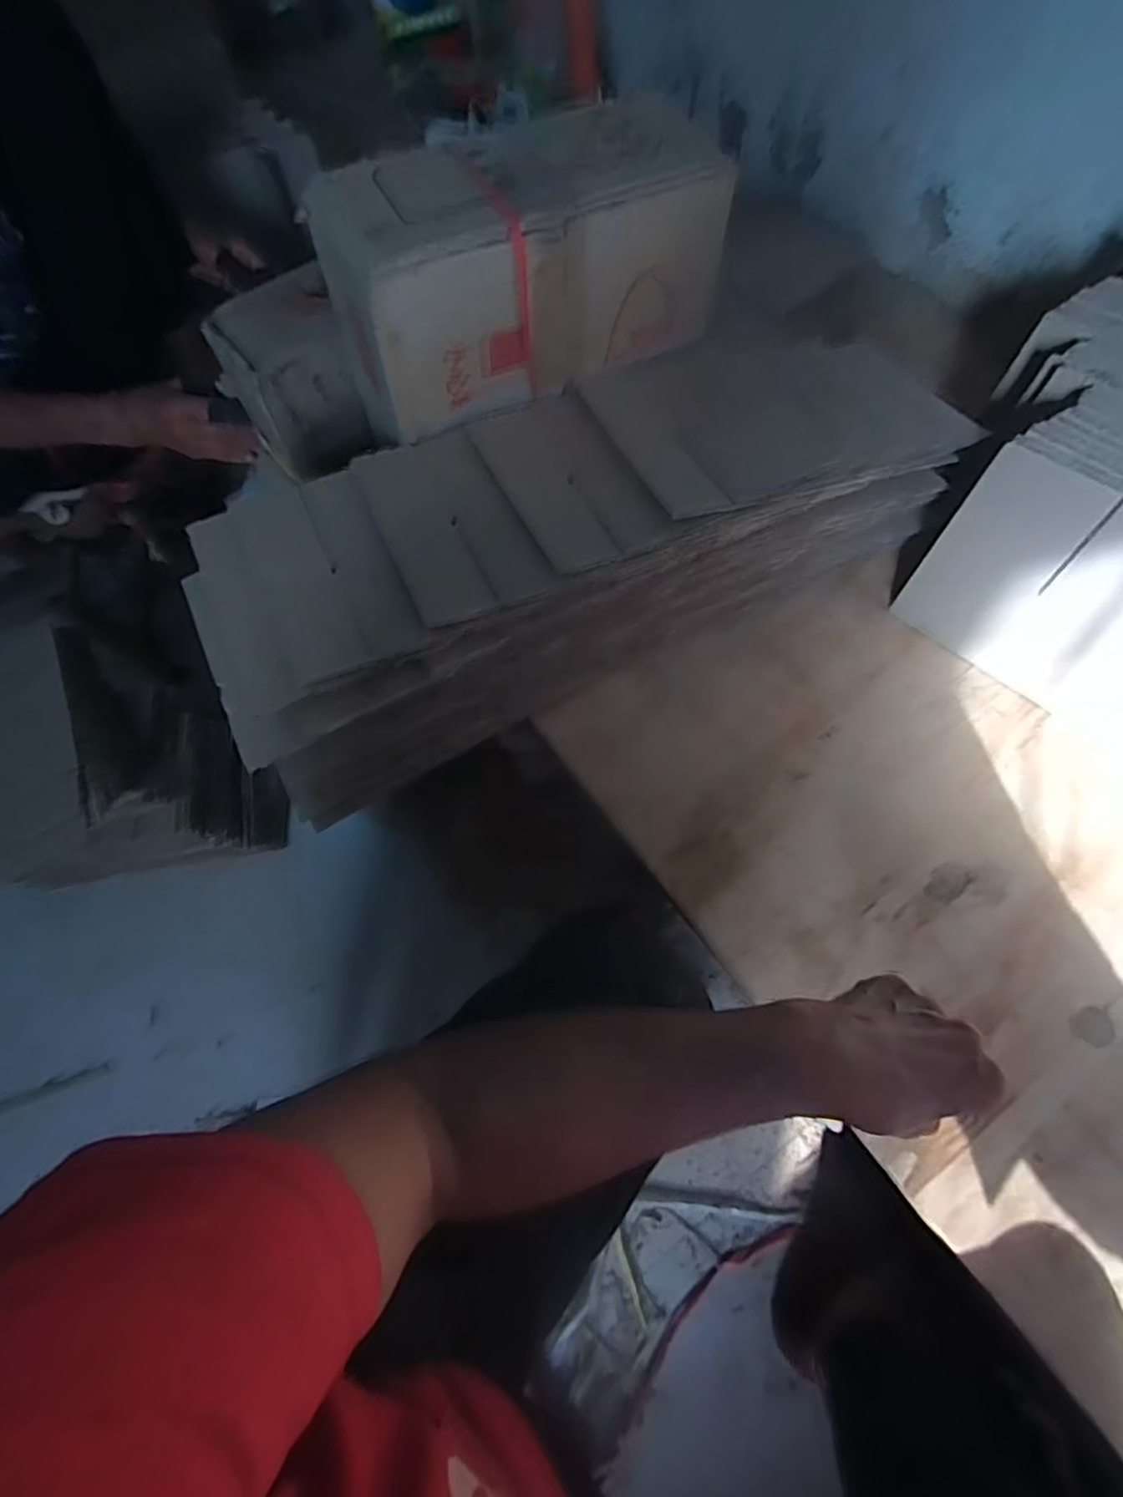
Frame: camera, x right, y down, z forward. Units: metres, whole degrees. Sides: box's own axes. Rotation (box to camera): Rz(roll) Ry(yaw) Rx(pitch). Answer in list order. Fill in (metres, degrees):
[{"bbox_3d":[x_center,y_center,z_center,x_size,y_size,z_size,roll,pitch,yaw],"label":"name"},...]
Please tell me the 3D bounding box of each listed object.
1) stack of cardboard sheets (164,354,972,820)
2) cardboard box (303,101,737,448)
[{"bbox_3d":[0.021,-0.174,0.556,0.600,0.165,0.190,-26,66,-10],"label":"stack of cardboard sheets"},{"bbox_3d":[-0.026,-0.359,0.487,0.280,0.136,0.110,-25,65,-6],"label":"cardboard box"}]

